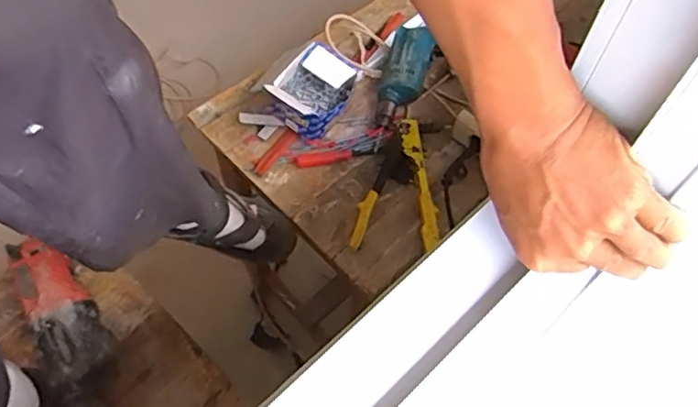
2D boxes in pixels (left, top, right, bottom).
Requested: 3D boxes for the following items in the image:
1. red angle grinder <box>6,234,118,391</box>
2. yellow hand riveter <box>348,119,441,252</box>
[{"bbox_3d":[-0.414,0.168,0.860,0.105,0.066,0.218,-33,65,-19],"label":"red angle grinder"},{"bbox_3d":[0.078,-0.032,0.980,0.130,0.038,0.231,5,59,2],"label":"yellow hand riveter"}]

